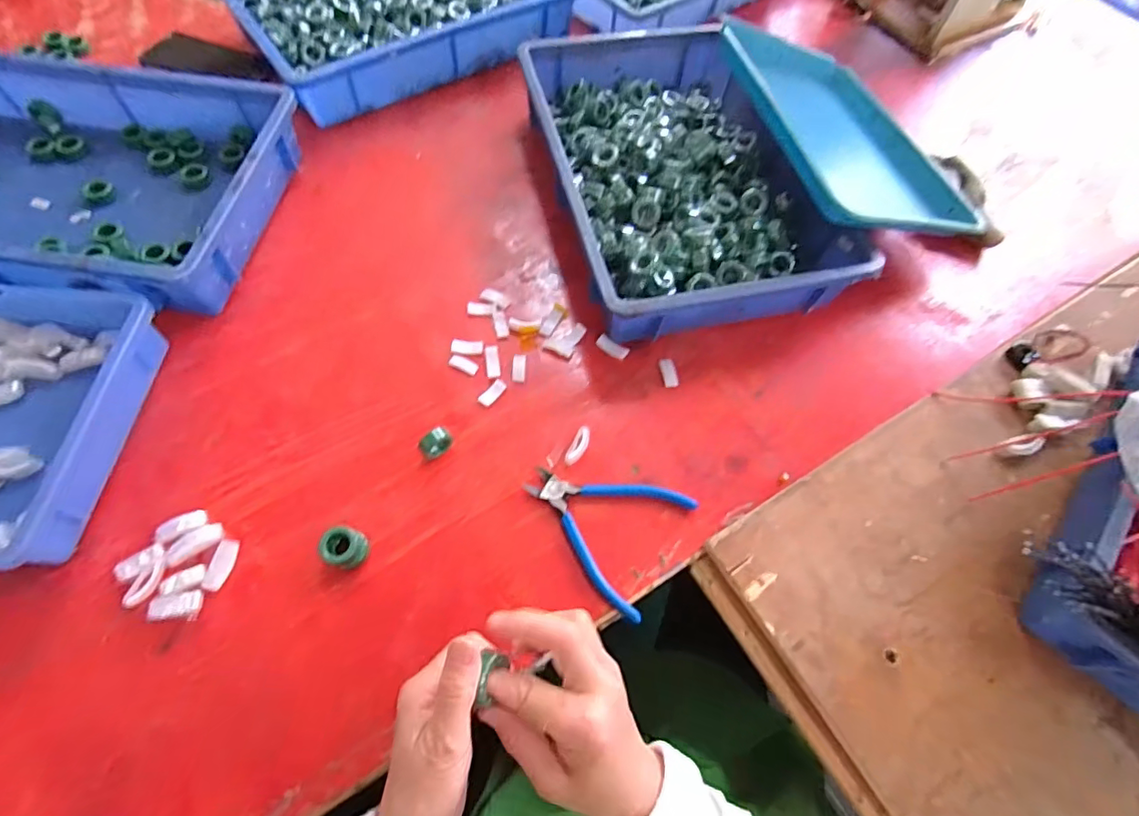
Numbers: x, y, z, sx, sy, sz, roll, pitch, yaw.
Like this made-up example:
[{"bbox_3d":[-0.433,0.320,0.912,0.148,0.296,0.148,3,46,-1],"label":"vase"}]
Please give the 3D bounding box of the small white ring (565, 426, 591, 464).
[{"bbox_3d":[0.008,0.036,0.504,0.014,0.012,0.037,24,62,10],"label":"small white ring"}]

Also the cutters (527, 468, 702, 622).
[{"bbox_3d":[0.029,0.096,0.476,0.136,0.012,0.118,31,64,13],"label":"cutters"}]

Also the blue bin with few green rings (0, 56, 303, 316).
[{"bbox_3d":[-0.547,-0.252,0.576,0.429,0.077,0.304,7,61,0],"label":"blue bin with few green rings"}]

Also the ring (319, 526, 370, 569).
[{"bbox_3d":[-0.184,0.116,0.440,0.031,0.028,0.028,-1,61,-4],"label":"ring"}]

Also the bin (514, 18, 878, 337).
[{"bbox_3d":[0.119,-0.281,0.639,0.283,0.087,0.437,-11,62,-10],"label":"bin"}]

